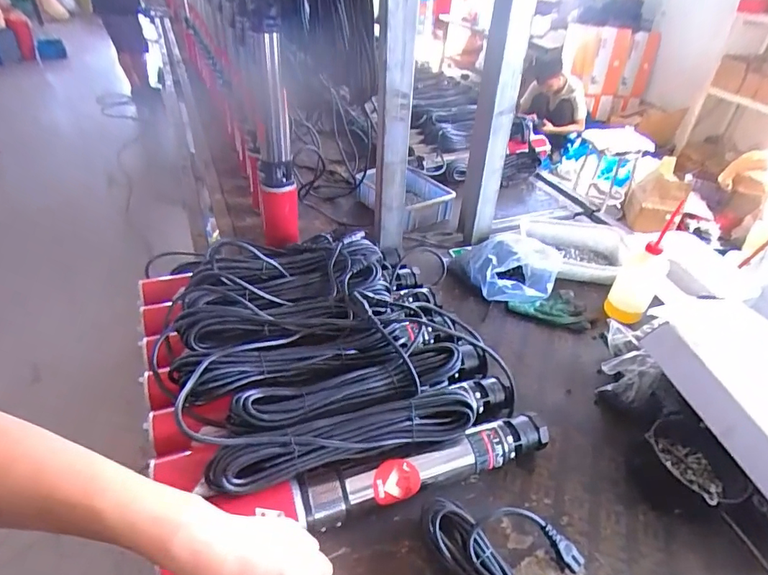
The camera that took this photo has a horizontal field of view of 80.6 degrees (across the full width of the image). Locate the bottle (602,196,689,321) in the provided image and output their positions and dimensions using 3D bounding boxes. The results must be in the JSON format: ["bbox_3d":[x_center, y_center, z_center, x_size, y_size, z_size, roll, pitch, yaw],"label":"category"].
[{"bbox_3d":[0.500,-0.033,0.873,0.078,0.218,0.076,28,45,27],"label":"bottle"}]

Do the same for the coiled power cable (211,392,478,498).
[{"bbox_3d":[-0.045,0.188,0.582,0.342,0.054,0.062,-11,41,-17],"label":"coiled power cable"}]

